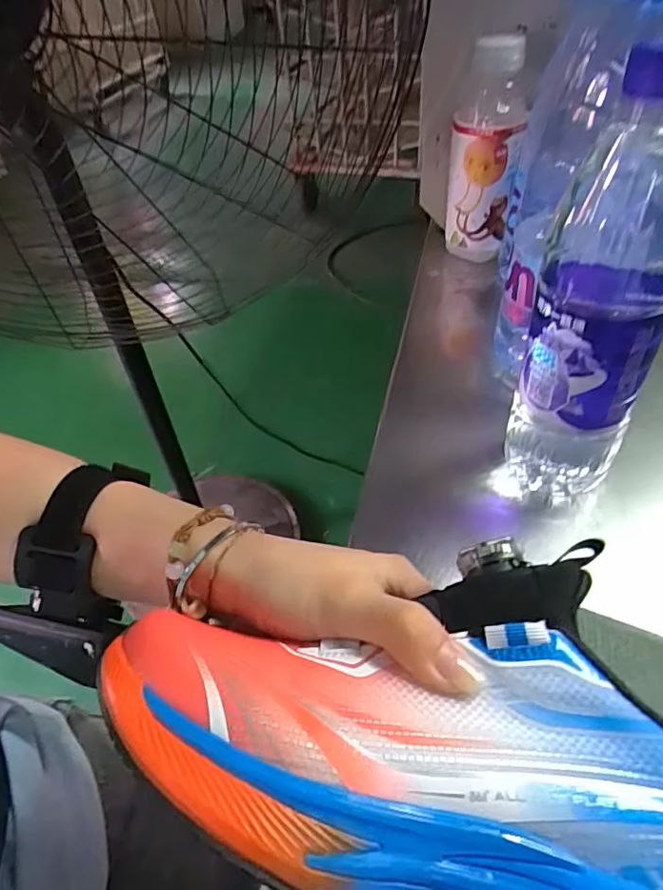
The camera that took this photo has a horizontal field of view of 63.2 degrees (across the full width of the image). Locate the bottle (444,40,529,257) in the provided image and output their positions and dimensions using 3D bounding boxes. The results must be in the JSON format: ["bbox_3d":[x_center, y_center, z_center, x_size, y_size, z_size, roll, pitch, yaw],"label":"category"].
[{"bbox_3d":[0.142,-0.267,0.499,0.063,0.172,0.053,7,49,13],"label":"bottle"}]

